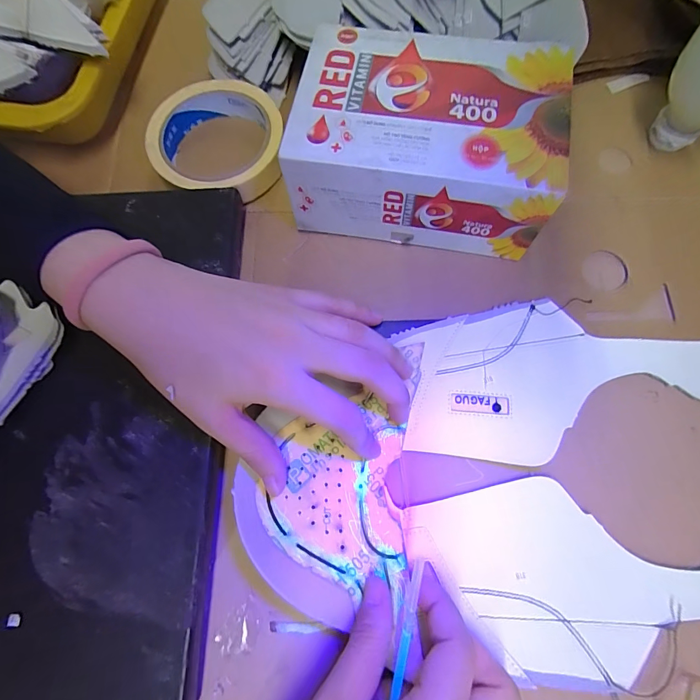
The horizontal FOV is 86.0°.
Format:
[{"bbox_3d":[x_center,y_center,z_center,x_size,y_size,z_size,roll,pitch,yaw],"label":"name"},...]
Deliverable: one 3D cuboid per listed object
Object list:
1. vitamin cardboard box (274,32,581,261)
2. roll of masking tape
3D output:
[{"bbox_3d":[0.048,-0.132,0.247,0.154,0.070,0.106,11,74,6],"label":"vitamin cardboard box"},{"bbox_3d":[-0.097,-0.155,0.281,0.091,0.032,0.091,-1,73,2],"label":"roll of masking tape"}]

